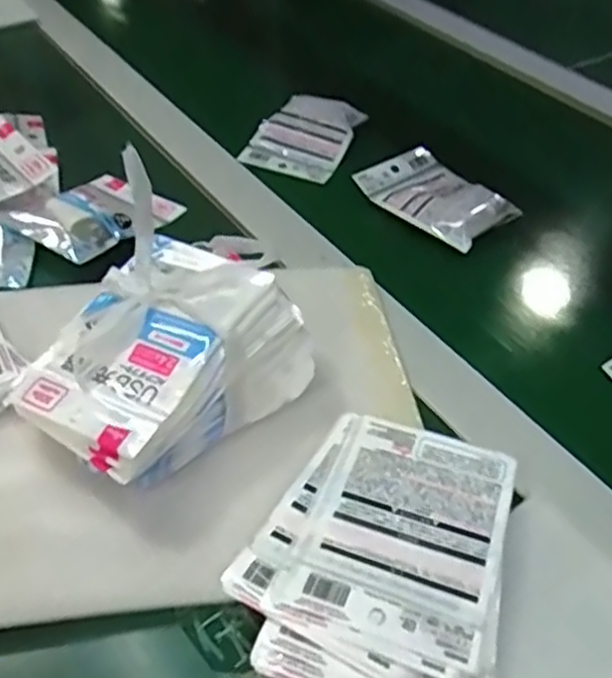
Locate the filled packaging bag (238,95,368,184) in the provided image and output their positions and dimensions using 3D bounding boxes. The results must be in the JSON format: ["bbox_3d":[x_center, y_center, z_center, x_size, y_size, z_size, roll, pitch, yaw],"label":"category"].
[{"bbox_3d":[-0.003,-0.220,0.768,0.101,0.015,0.120,19,63,14],"label":"filled packaging bag"}]

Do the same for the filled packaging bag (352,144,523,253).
[{"bbox_3d":[0.125,-0.135,0.678,0.094,0.026,0.136,-31,54,-29],"label":"filled packaging bag"}]

